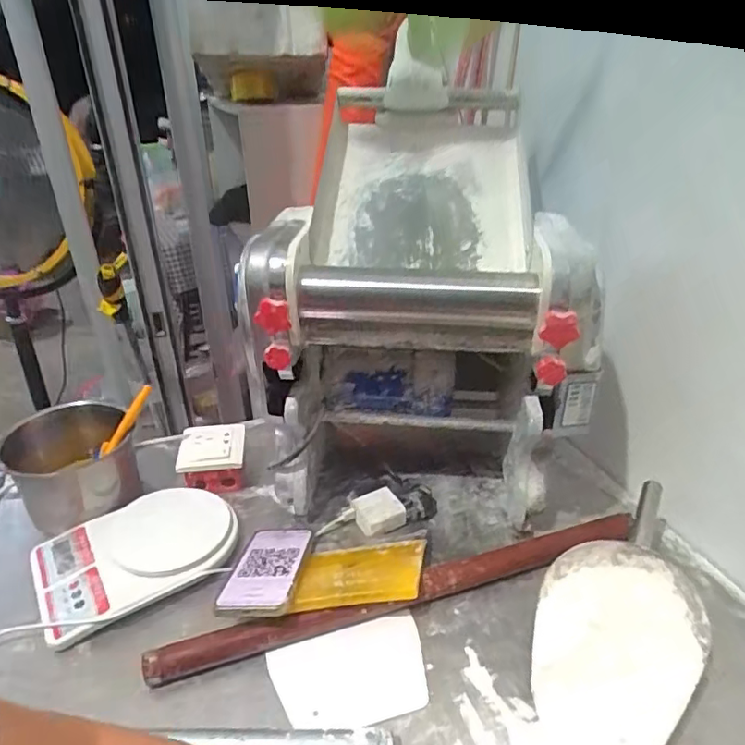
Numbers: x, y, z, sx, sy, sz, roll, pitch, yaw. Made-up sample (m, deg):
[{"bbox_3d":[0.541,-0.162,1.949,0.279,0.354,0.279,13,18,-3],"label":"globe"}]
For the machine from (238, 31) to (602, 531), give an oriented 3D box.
[{"bbox_3d":[0.064,-0.101,0.733,0.338,0.450,0.424,2,30,4],"label":"machine"}]

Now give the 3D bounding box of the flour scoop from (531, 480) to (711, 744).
[{"bbox_3d":[0.255,0.237,0.565,0.141,0.065,0.289,19,36,30],"label":"flour scoop"}]

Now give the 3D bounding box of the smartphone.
[{"bbox_3d":[-0.119,0.222,0.634,0.080,0.013,0.123,-1,31,11],"label":"smartphone"}]

